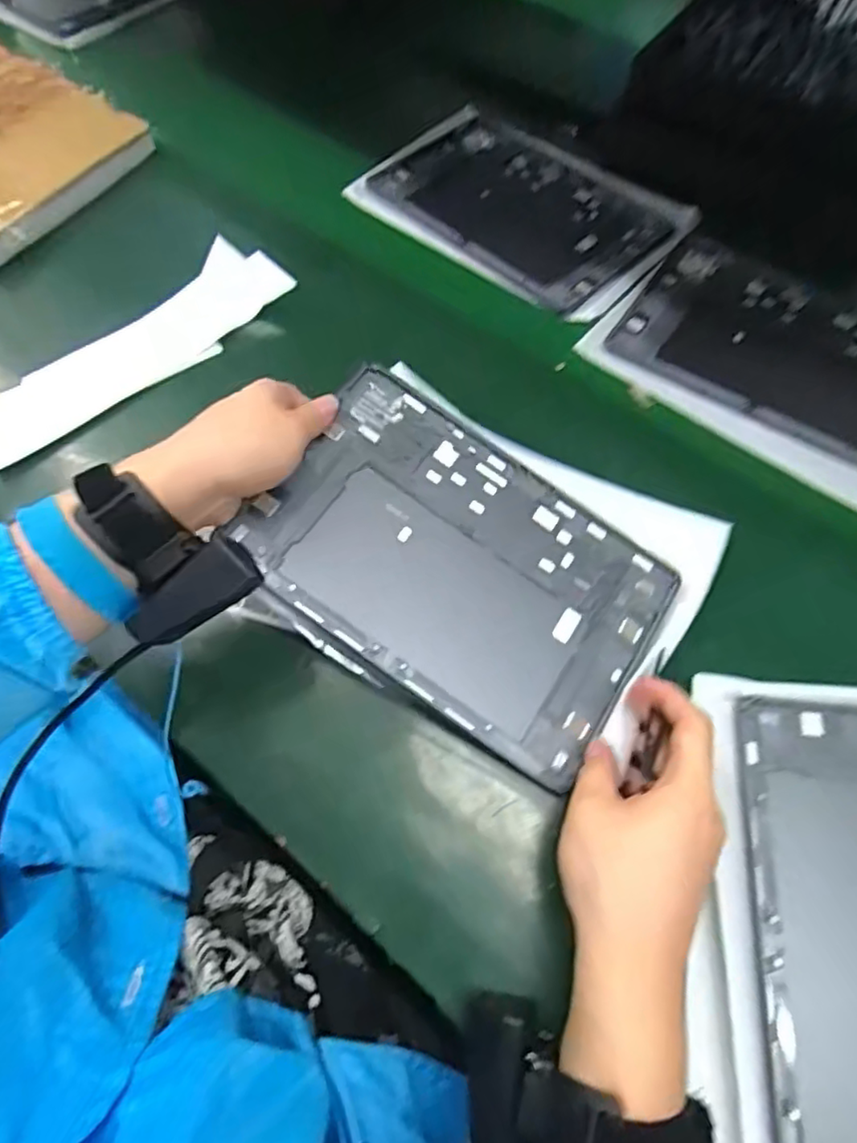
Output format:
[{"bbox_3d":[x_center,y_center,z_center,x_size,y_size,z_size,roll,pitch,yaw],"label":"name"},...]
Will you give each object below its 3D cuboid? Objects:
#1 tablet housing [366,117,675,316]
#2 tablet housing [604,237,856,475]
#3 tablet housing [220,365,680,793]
[{"bbox_3d":[0.085,-0.352,0.619,0.180,0.009,0.265,-41,70,-19],"label":"tablet housing"},{"bbox_3d":[0.296,-0.182,0.535,0.253,0.007,0.179,33,67,16],"label":"tablet housing"},{"bbox_3d":[0.021,-0.003,0.406,0.246,0.008,0.162,36,70,2],"label":"tablet housing"}]

